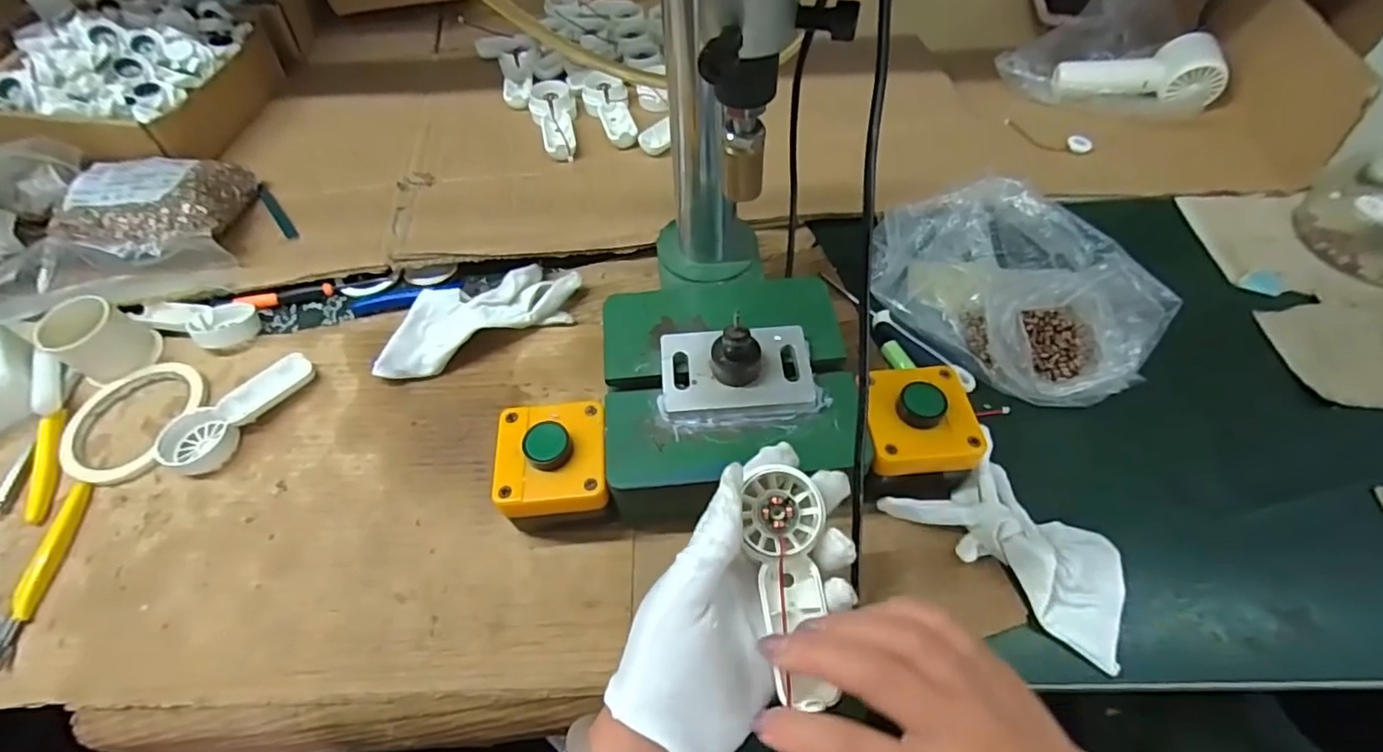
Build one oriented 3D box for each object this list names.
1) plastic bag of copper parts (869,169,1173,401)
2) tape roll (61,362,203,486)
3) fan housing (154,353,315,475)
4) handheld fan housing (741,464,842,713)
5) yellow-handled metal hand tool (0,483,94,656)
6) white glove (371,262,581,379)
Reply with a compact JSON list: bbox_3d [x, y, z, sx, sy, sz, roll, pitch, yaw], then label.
[{"bbox_3d":[0.242,-0.071,0.466,0.142,0.066,0.200,-40,64,-20],"label":"plastic bag of copper parts"},{"bbox_3d":[-0.423,0.031,0.459,0.097,0.015,0.097,-6,57,0],"label":"tape roll"},{"bbox_3d":[-0.339,0.027,0.458,0.039,0.019,0.112,37,66,23],"label":"fan housing"},{"bbox_3d":[0.049,0.100,0.298,0.038,0.023,0.110,-5,75,0],"label":"handheld fan housing"},{"bbox_3d":[-0.431,0.124,0.406,0.018,0.005,0.111,-4,57,1],"label":"yellow-handled metal hand tool"},{"bbox_3d":[-0.170,-0.050,0.490,0.169,0.035,0.058,-24,59,-11],"label":"white glove"}]

